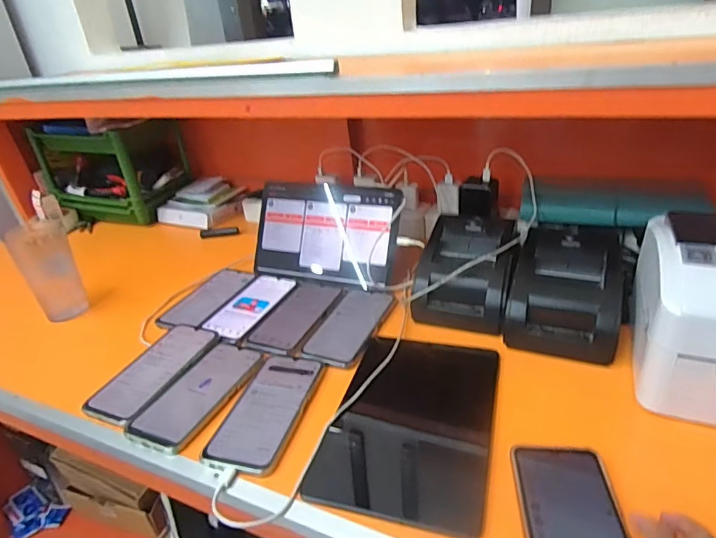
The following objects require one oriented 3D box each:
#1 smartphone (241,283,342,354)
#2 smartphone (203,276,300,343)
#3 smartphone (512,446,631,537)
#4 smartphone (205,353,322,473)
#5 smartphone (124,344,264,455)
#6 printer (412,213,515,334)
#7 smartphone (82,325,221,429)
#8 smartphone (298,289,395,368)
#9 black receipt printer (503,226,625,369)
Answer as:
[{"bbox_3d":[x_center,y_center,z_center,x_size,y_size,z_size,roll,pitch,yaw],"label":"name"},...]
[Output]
[{"bbox_3d":[-0.090,0.068,0.701,0.084,0.008,0.168,8,32,22],"label":"smartphone"},{"bbox_3d":[-0.165,0.055,0.729,0.084,0.006,0.172,7,32,22],"label":"smartphone"},{"bbox_3d":[0.177,0.211,0.384,0.078,0.010,0.160,-1,30,9],"label":"smartphone"},{"bbox_3d":[-0.099,0.157,0.540,0.084,0.010,0.167,4,31,17],"label":"smartphone"},{"bbox_3d":[-0.189,0.146,0.571,0.082,0.006,0.170,8,32,24],"label":"smartphone"},{"bbox_3d":[0.153,0.009,0.679,0.125,0.112,0.157,6,31,20],"label":"printer"},{"bbox_3d":[-0.259,0.126,0.609,0.084,0.009,0.169,9,32,24],"label":"smartphone"},{"bbox_3d":[-0.010,0.077,0.666,0.080,0.005,0.165,8,32,23],"label":"smartphone"},{"bbox_3d":[0.264,0.025,0.608,0.126,0.097,0.151,8,32,23],"label":"black receipt printer"}]

